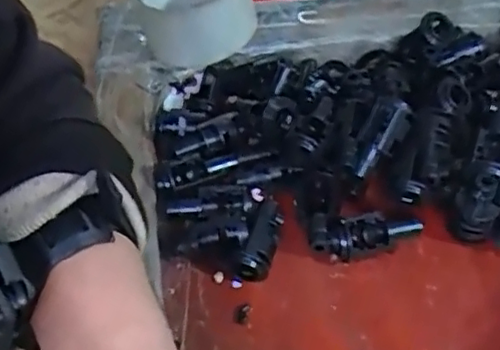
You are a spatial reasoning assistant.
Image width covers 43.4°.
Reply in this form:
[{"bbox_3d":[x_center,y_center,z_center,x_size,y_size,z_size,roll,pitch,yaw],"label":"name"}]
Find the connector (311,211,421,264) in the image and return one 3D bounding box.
[{"bbox_3d":[0.071,0.039,0.382,0.067,0.021,0.026,-1,46,1],"label":"connector"}]

